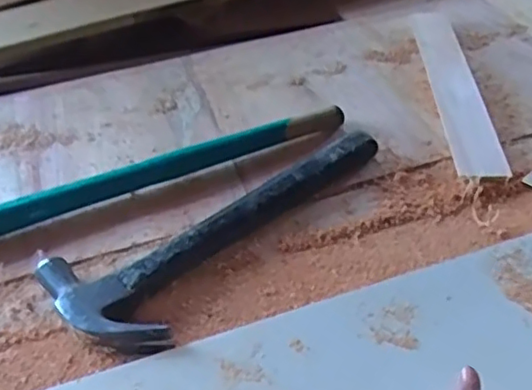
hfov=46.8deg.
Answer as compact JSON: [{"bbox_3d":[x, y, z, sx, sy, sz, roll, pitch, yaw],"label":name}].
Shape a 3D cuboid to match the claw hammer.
[{"bbox_3d":[-0.036,0.017,0.557,0.126,0.031,0.325,32,54,31],"label":"claw hammer"}]

